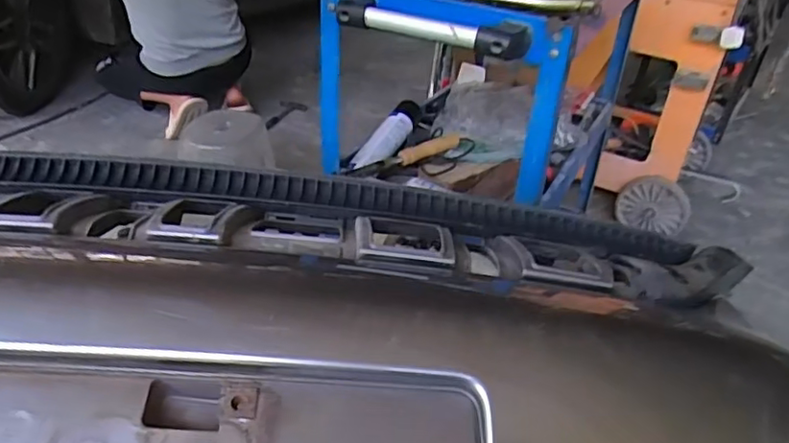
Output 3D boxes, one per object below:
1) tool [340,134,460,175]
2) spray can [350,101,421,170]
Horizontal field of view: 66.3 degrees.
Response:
[{"bbox_3d":[0.015,-0.113,1.022,0.223,0.033,0.040,-16,37,-30],"label":"tool"},{"bbox_3d":[-0.009,-0.151,1.085,0.050,0.043,0.224,20,50,23],"label":"spray can"}]

